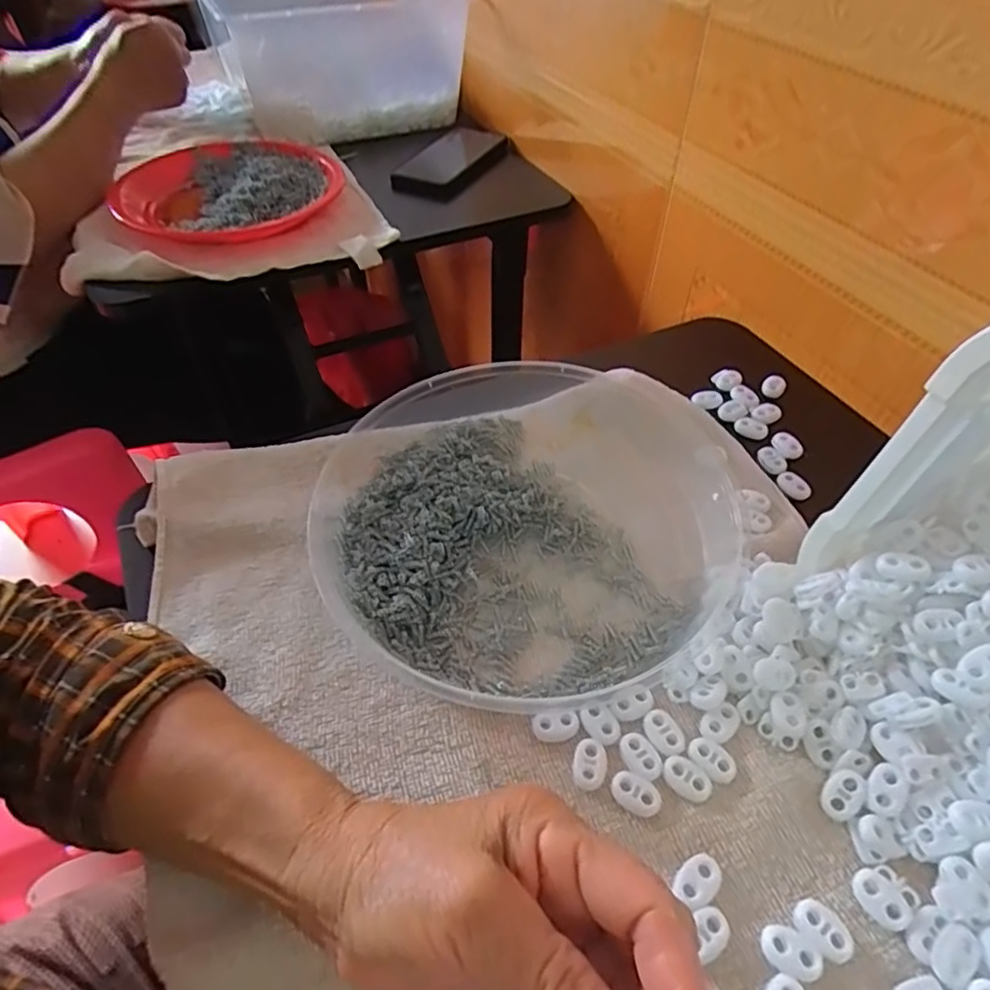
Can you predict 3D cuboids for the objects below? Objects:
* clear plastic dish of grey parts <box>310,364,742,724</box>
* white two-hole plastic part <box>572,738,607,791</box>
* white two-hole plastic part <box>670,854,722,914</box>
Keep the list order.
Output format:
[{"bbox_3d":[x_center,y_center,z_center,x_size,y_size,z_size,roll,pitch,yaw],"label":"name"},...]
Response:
[{"bbox_3d":[0.028,0.003,0.376,0.255,0.031,0.224,-21,52,-16],"label":"clear plastic dish of grey parts"},{"bbox_3d":[0.043,0.122,0.290,0.015,0.004,0.022,4,49,5],"label":"white two-hole plastic part"},{"bbox_3d":[0.083,0.158,0.261,0.020,0.005,0.015,-33,56,-24],"label":"white two-hole plastic part"}]

